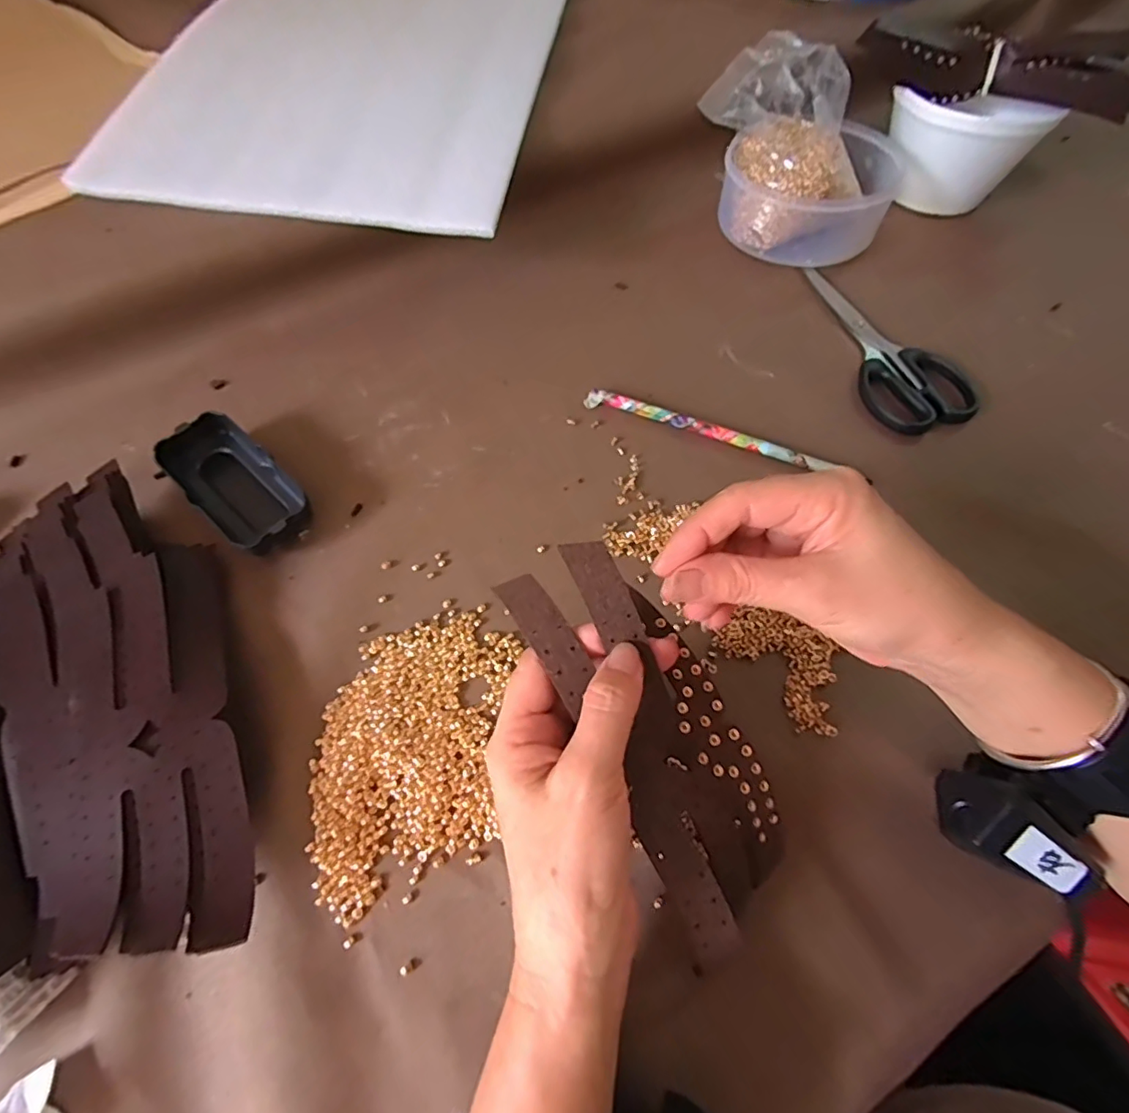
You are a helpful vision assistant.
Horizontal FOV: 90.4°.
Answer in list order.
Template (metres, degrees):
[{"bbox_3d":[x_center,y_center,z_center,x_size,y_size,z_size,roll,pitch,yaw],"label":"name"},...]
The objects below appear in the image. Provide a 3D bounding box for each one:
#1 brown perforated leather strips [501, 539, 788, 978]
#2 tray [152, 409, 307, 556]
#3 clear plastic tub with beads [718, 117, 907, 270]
[{"bbox_3d":[0.039,0.076,0.249,0.070,0.040,0.174,-31,88,-14],"label":"brown perforated leather strips"},{"bbox_3d":[-0.208,-0.045,0.361,0.109,0.027,0.053,37,69,18],"label":"tray"},{"bbox_3d":[0.219,-0.332,0.494,0.138,0.063,0.137,0,63,0],"label":"clear plastic tub with beads"}]

